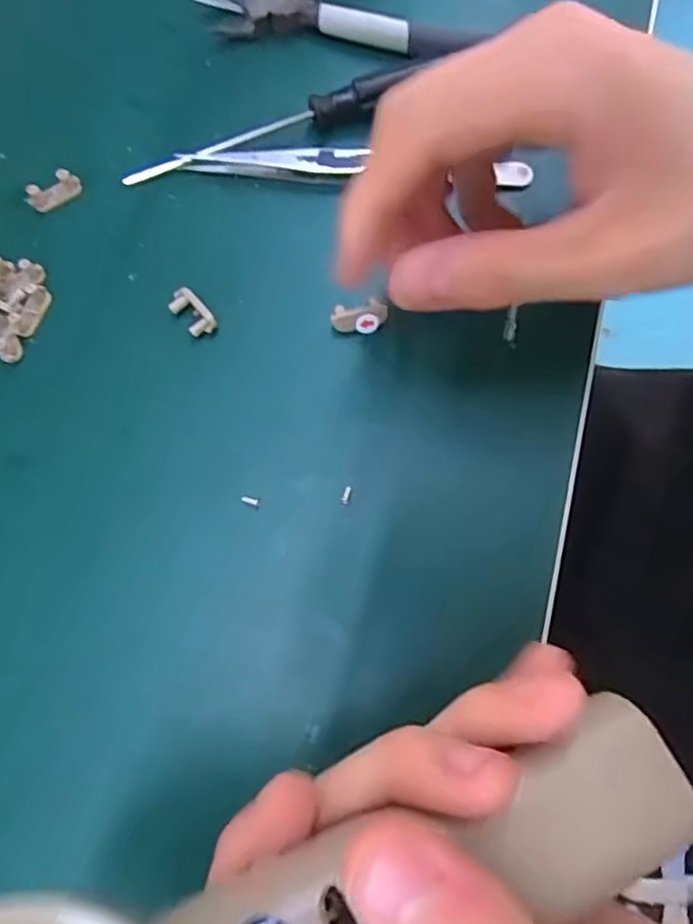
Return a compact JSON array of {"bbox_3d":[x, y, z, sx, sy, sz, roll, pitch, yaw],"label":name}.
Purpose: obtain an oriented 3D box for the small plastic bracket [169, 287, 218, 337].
[{"bbox_3d":[-0.054,-0.052,0.223,0.010,0.009,0.019,-40,77,-11],"label":"small plastic bracket"}]

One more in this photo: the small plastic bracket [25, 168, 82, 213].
[{"bbox_3d":[-0.109,-0.101,0.235,0.020,0.009,0.007,-29,75,-7],"label":"small plastic bracket"}]

